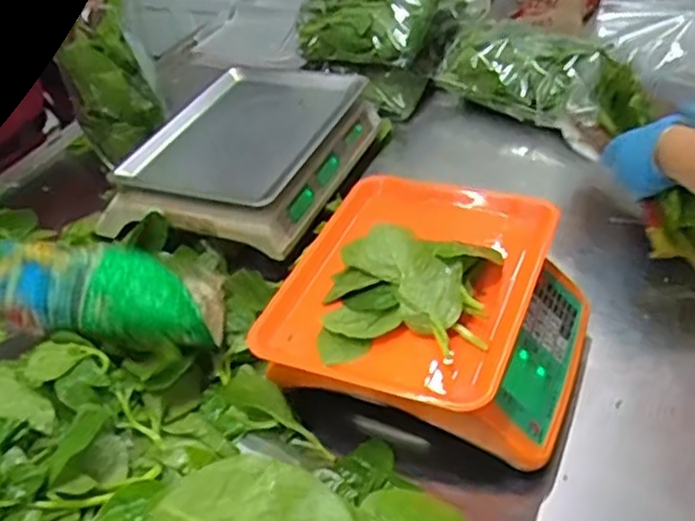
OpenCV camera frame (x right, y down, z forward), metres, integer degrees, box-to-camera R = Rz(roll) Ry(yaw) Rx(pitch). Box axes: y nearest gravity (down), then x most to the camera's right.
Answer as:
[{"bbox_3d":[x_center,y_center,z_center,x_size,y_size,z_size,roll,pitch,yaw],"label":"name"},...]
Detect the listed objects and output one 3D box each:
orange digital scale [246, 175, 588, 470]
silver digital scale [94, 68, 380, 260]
[{"bbox_3d":[0.089,0.049,0.720,0.278,0.165,0.281,12,44,22],"label":"orange digital scale"},{"bbox_3d":[-0.143,-0.155,0.989,0.272,0.088,0.330,13,45,23],"label":"silver digital scale"}]

